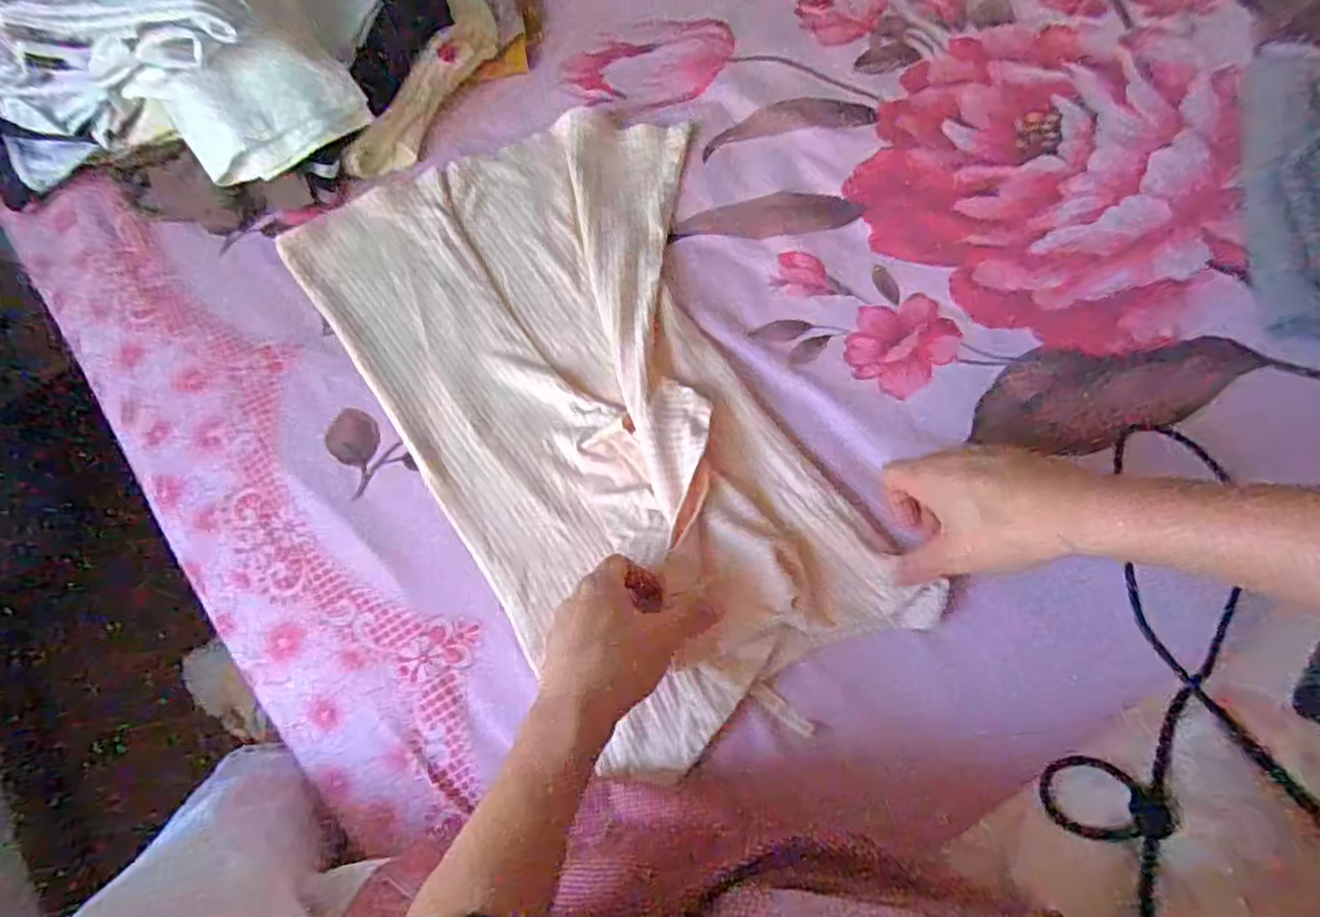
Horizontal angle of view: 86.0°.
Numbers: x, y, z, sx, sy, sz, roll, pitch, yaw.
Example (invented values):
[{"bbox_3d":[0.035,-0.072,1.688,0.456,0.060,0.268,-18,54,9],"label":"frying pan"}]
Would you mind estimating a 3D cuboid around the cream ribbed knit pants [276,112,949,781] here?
[{"bbox_3d":[-0.039,-0.067,0.561,0.321,0.031,0.542,-32,69,-11],"label":"cream ribbed knit pants"}]

